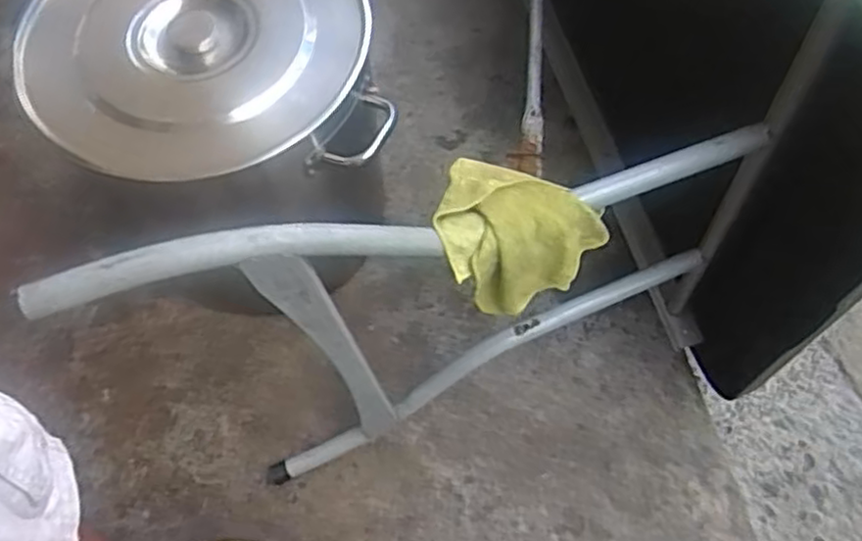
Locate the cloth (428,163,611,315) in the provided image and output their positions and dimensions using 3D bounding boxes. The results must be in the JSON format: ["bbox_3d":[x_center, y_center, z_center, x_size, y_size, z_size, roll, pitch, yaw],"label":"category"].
[{"bbox_3d":[0.086,-0.021,0.765,0.167,0.132,0.121,21,66,14],"label":"cloth"}]

